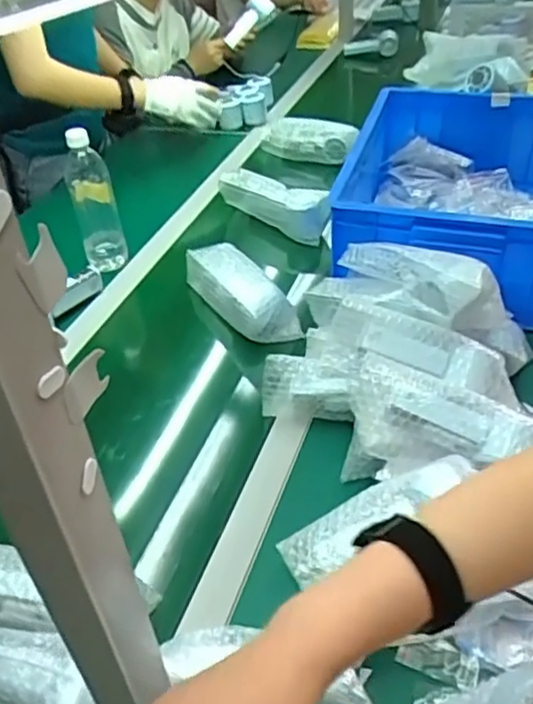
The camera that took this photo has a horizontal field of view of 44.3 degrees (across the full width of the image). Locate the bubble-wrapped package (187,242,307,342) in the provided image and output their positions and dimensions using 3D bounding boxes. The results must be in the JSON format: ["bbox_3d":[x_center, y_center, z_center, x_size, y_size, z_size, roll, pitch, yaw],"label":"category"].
[{"bbox_3d":[-0.039,-0.091,0.946,0.066,0.066,0.221,-22,44,-23],"label":"bubble-wrapped package"}]

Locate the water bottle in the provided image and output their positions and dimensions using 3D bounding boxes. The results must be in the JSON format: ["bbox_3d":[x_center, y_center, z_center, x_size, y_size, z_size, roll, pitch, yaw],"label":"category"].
[{"bbox_3d":[-0.269,-0.238,1.019,0.067,0.220,0.056,-12,41,-13],"label":"water bottle"}]

